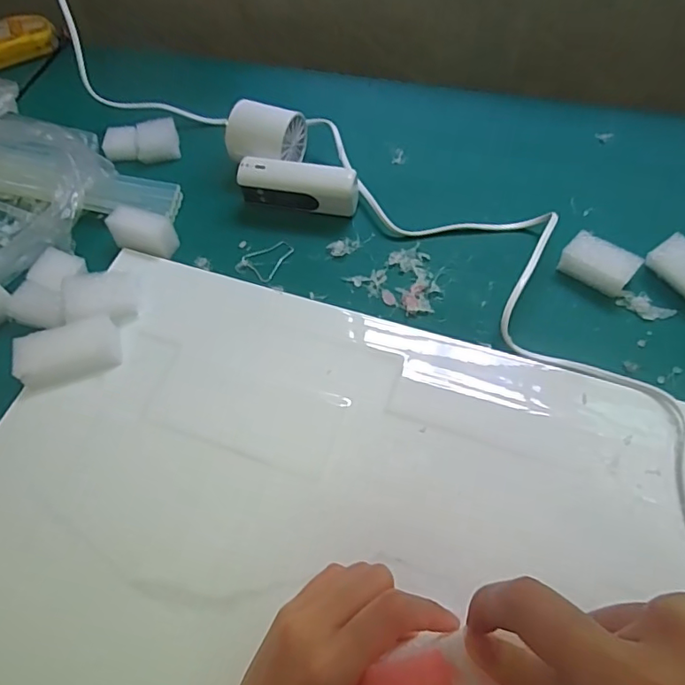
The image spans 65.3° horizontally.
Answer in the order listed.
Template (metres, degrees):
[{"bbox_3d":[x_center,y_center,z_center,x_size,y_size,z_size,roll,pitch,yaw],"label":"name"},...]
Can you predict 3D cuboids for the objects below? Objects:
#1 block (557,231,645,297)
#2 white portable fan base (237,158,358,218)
[{"bbox_3d":[0.192,-0.059,0.401,0.050,0.024,0.030,34,67,21],"label":"block"},{"bbox_3d":[-0.037,-0.127,0.444,0.096,0.042,0.022,7,60,7],"label":"white portable fan base"}]

